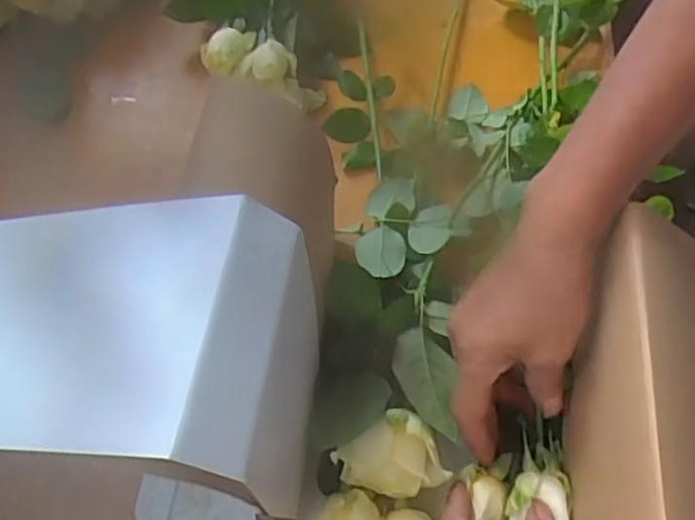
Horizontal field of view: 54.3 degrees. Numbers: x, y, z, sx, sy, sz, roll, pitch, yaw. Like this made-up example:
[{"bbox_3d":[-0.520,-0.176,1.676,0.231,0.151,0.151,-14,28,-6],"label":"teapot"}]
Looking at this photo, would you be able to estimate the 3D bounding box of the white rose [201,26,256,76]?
[{"bbox_3d":[-0.108,-0.191,0.616,0.050,0.031,0.034,-10,61,-8],"label":"white rose"}]

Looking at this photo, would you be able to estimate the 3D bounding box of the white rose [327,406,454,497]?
[{"bbox_3d":[0.026,0.127,0.427,0.058,0.034,0.048,-24,65,-16],"label":"white rose"}]

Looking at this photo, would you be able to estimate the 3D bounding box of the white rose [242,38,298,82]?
[{"bbox_3d":[-0.072,-0.181,0.616,0.041,0.033,0.039,31,63,13],"label":"white rose"}]

